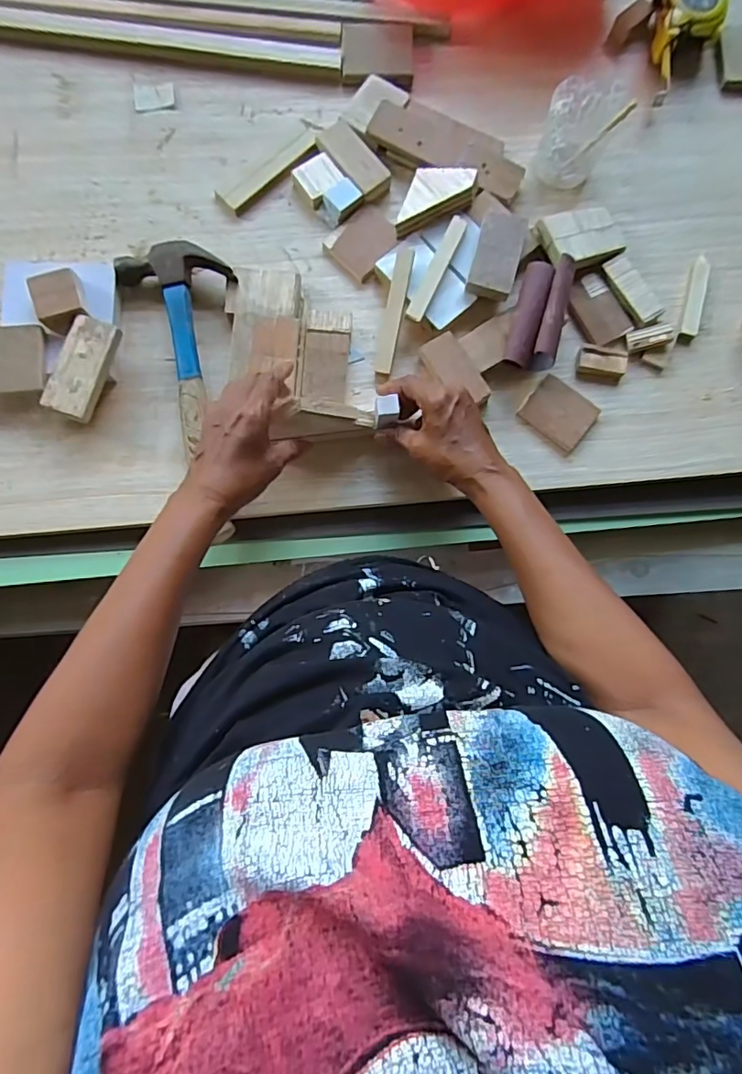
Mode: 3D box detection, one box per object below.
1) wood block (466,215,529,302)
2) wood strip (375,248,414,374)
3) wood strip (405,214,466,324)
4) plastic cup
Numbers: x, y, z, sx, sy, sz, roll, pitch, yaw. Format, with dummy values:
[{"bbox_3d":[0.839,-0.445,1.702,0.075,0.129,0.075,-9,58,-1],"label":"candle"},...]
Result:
[{"bbox_3d":[0.119,-0.268,0.513,0.041,0.017,0.080,15,81,0],"label":"wood block"},{"bbox_3d":[0.022,-0.215,0.517,0.018,0.006,0.118,12,92,14],"label":"wood strip"},{"bbox_3d":[0.063,-0.256,0.517,0.017,0.004,0.115,24,82,1],"label":"wood strip"},{"bbox_3d":[0.201,-0.395,0.530,0.064,0.068,0.068,0,82,-2],"label":"plastic cup"}]

